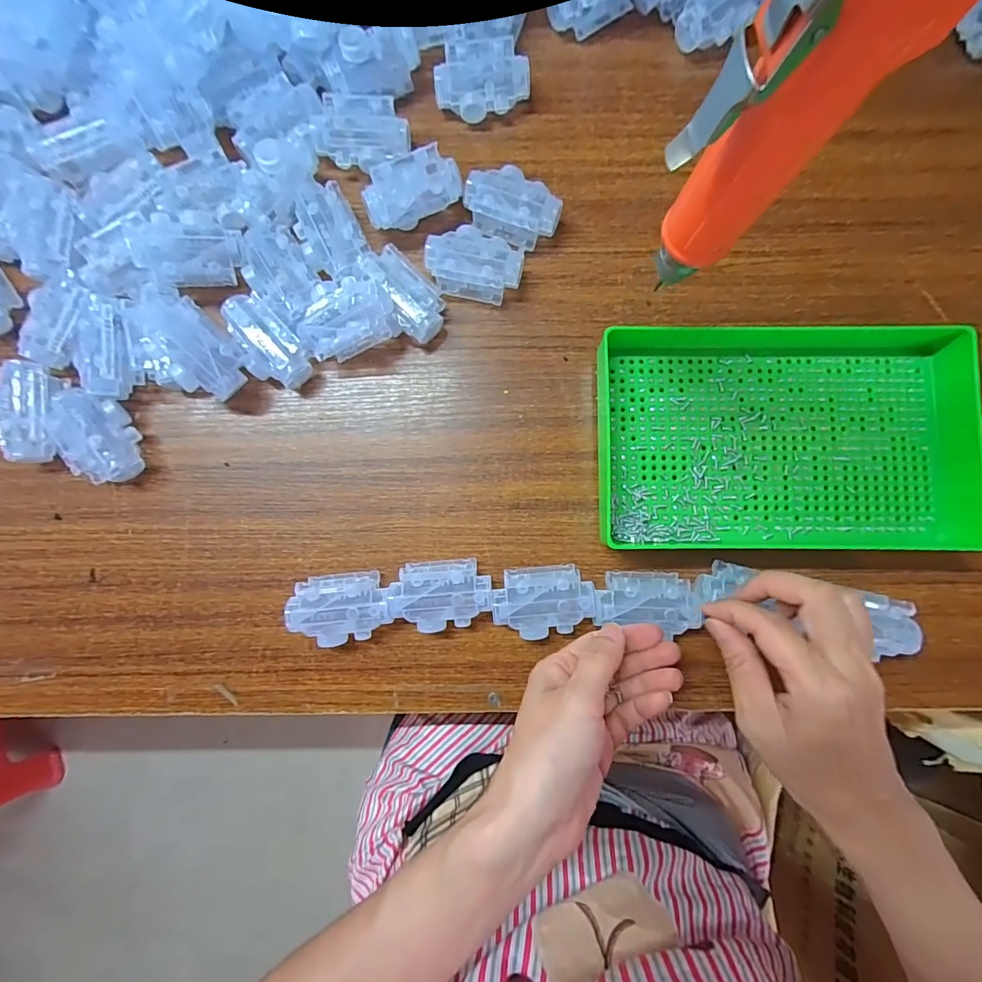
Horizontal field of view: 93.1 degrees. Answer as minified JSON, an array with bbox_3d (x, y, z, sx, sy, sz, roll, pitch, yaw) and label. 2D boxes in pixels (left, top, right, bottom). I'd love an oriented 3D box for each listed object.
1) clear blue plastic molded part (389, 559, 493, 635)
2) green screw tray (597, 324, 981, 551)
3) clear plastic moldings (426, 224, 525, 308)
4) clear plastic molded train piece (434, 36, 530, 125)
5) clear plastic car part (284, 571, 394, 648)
[{"bbox_3d":[-0.034,0.072,0.323,0.068,0.028,0.046,-5,85,1],"label":"clear blue plastic molded part"},{"bbox_3d":[0.197,-0.041,0.322,0.244,0.036,0.162,0,85,1],"label":"green screw tray"},{"bbox_3d":[-0.012,-0.166,0.339,0.067,0.029,0.046,15,86,2],"label":"clear plastic moldings"},{"bbox_3d":[-0.006,-0.307,0.352,0.068,0.031,0.043,-1,85,1],"label":"clear plastic molded train piece"},{"bbox_3d":[-0.102,0.082,0.321,0.067,0.029,0.046,-6,85,1],"label":"clear plastic car part"}]

